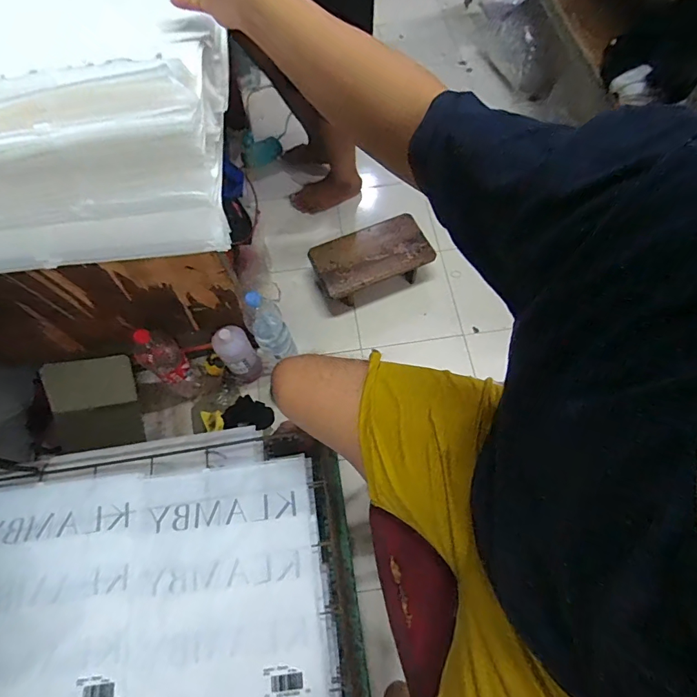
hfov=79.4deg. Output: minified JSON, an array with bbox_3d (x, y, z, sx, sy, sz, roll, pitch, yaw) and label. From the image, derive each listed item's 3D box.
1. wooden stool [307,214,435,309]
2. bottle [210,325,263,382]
[{"bbox_3d":[0.068,-0.259,1.256,0.336,0.106,0.195,-17,66,-6],"label":"wooden stool"},{"bbox_3d":[-0.281,0.014,1.065,0.081,0.217,0.076,-1,66,1],"label":"bottle"}]

